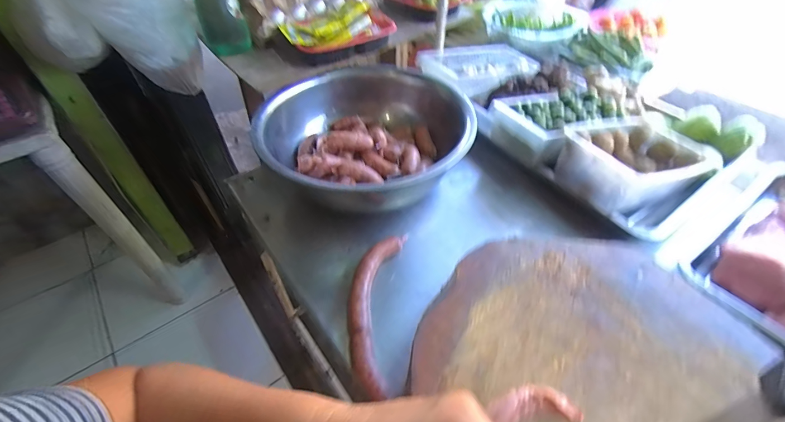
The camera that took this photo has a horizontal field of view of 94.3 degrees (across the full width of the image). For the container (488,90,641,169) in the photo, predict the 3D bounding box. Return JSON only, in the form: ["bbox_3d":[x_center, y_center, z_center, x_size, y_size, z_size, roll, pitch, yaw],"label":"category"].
[{"bbox_3d":[0.321,-0.173,0.705,0.247,0.076,0.138,-21,51,-16],"label":"container"}]

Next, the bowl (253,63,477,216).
[{"bbox_3d":[-0.058,-0.136,0.661,0.336,0.119,0.354,-1,48,1],"label":"bowl"}]

